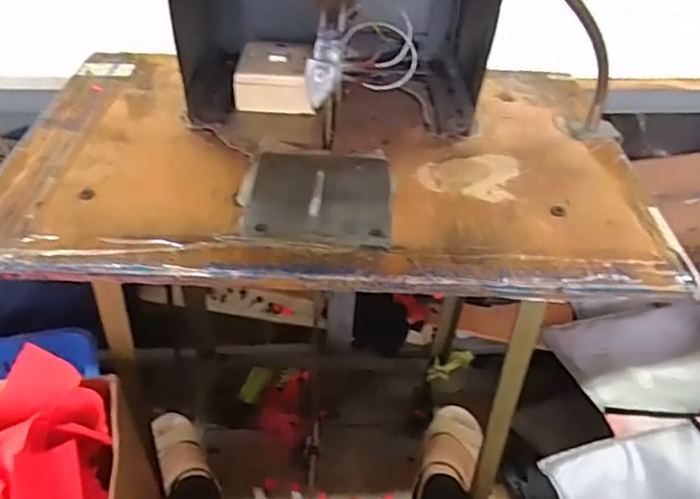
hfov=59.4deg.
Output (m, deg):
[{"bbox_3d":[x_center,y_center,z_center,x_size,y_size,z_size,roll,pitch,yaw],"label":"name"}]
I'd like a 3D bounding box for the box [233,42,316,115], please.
[{"bbox_3d":[-0.083,-0.188,0.673,0.082,0.044,0.073,0,42,-4],"label":"box"}]

